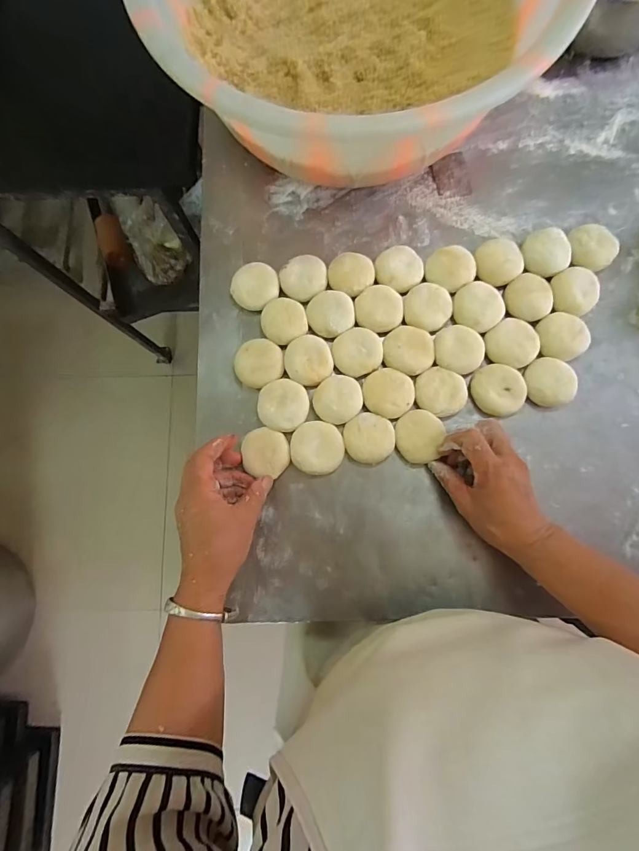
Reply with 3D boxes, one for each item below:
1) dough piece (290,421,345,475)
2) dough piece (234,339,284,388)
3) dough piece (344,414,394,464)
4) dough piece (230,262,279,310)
[{"bbox_3d":[-0.002,0.026,0.440,0.058,0.022,0.057,0,82,3],"label":"dough piece"},{"bbox_3d":[-0.072,-0.074,0.467,0.057,0.021,0.055,0,82,3],"label":"dough piece"},{"bbox_3d":[0.056,0.014,0.442,0.054,0.022,0.055,0,82,3],"label":"dough piece"},{"bbox_3d":[-0.078,-0.169,0.479,0.055,0.020,0.054,0,82,3],"label":"dough piece"}]

